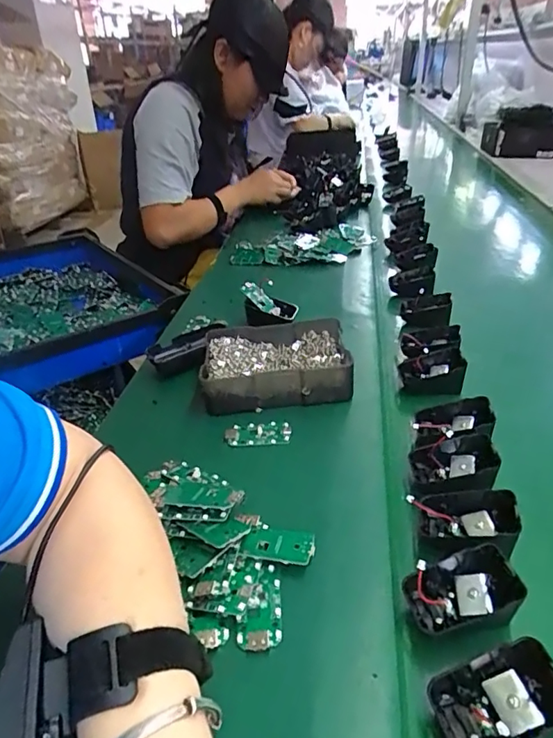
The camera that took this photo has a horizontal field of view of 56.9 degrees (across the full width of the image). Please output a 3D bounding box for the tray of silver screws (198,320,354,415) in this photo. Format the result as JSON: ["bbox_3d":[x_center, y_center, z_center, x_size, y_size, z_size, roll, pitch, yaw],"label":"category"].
[{"bbox_3d":[-0.001,-0.006,0.580,0.159,0.049,0.121,-1,32,2],"label":"tray of silver screws"}]

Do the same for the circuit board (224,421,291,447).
[{"bbox_3d":[-0.019,0.064,0.508,0.065,0.006,0.029,0,32,4],"label":"circuit board"}]

